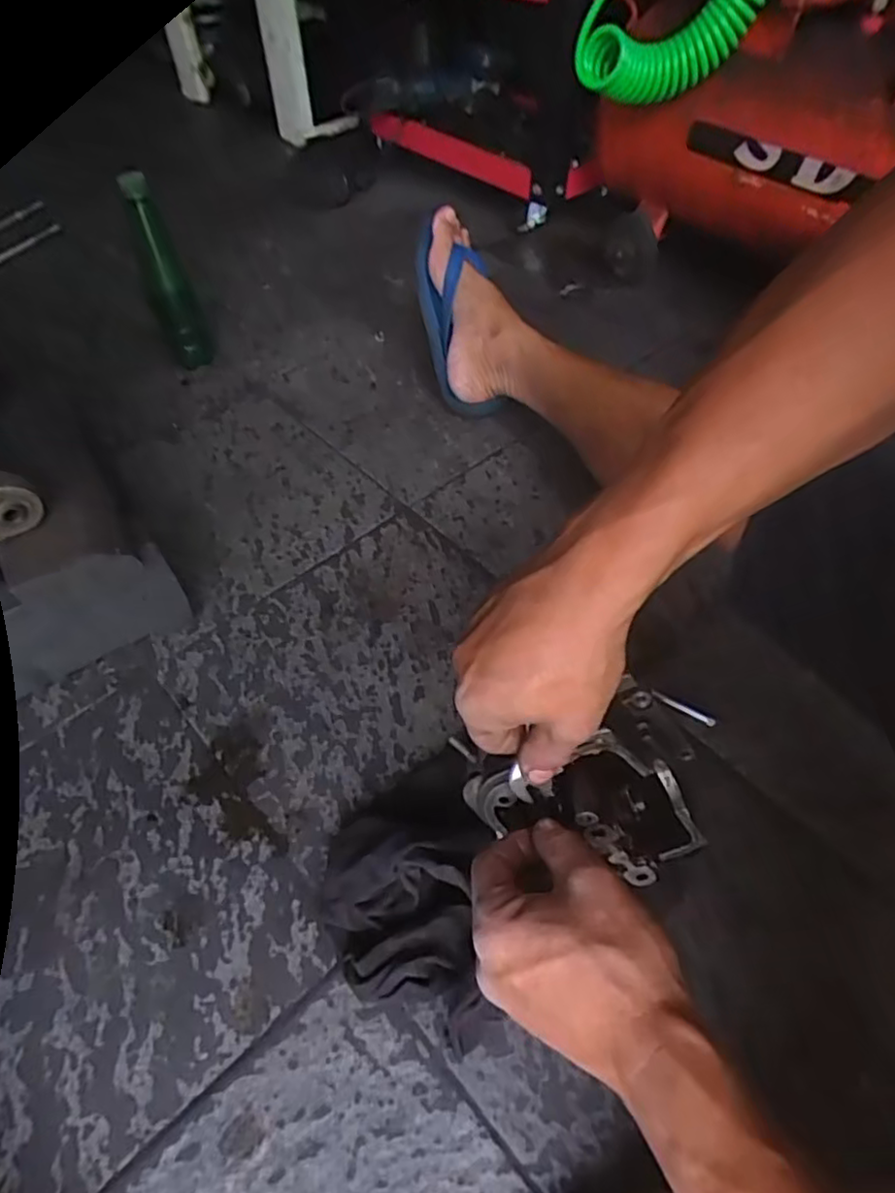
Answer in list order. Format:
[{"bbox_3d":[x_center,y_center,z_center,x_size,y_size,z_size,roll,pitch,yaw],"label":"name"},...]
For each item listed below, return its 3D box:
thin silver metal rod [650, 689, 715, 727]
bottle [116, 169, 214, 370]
[{"bbox_3d":[0.199,0.095,0.556,0.055,0.005,0.009,30,58,22],"label":"thin silver metal rod"},{"bbox_3d":[-0.348,-0.398,0.818,0.054,0.228,0.062,-20,55,-15],"label":"bottle"}]

